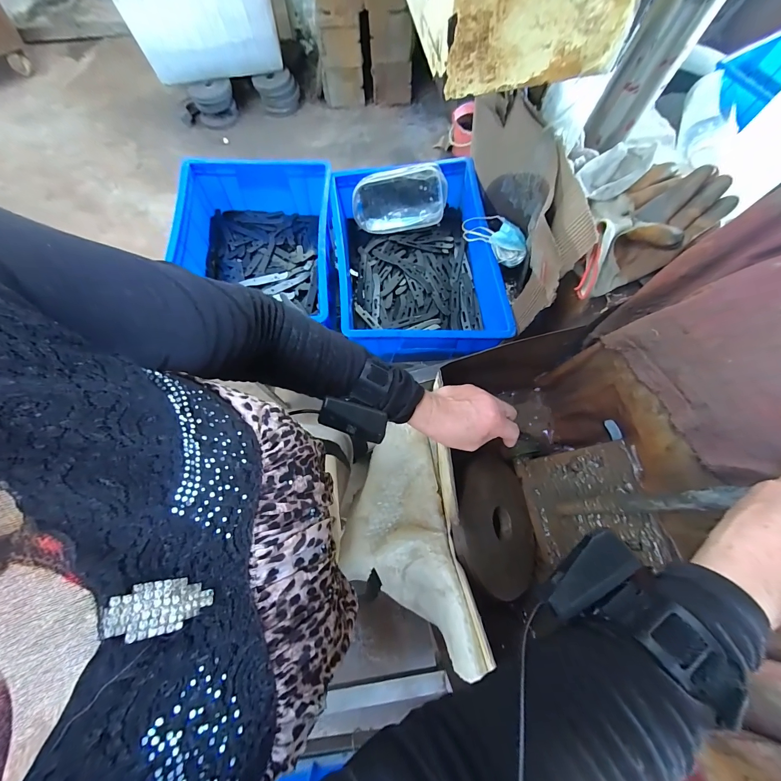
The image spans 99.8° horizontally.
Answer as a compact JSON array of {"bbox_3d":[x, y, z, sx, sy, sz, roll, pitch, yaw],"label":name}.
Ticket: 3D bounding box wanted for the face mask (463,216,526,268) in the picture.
[{"bbox_3d":[0.195,-0.288,0.616,0.055,0.050,0.131,-44,79,-11],"label":"face mask"}]

